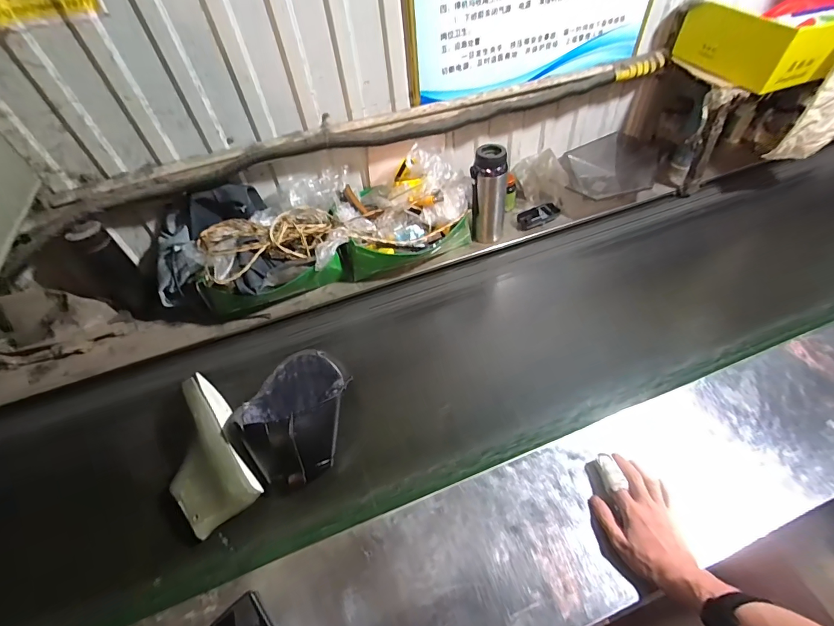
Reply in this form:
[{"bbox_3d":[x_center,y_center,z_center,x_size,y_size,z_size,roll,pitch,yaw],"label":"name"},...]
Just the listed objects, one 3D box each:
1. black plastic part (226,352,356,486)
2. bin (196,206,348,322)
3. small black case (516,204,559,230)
[{"bbox_3d":[-0.226,0.167,0.705,0.192,0.114,0.247,-20,52,-11],"label":"black plastic part"},{"bbox_3d":[-0.316,-0.117,0.881,0.327,0.155,0.180,-22,53,-13],"label":"bin"},{"bbox_3d":[0.308,-0.249,1.008,0.113,0.027,0.049,-27,54,-16],"label":"small black case"}]

